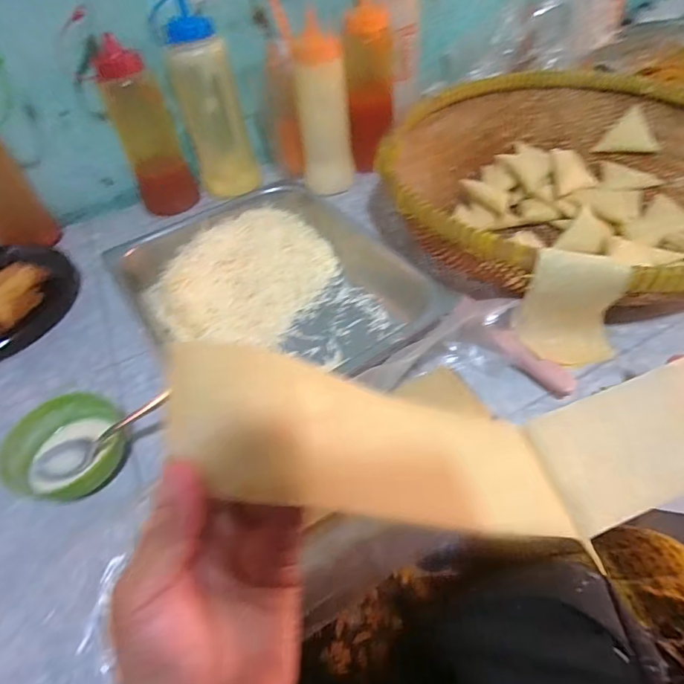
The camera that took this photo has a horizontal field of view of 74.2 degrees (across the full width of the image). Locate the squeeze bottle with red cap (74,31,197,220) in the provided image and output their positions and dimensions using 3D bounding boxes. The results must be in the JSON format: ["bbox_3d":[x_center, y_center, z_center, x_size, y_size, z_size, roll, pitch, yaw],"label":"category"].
[{"bbox_3d":[-0.282,-0.286,0.639,0.074,0.212,0.073,28,57,28],"label":"squeeze bottle with red cap"}]

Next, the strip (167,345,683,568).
[{"bbox_3d":[0.102,0.049,0.238,0.361,0.061,0.080,5,45,-20],"label":"strip"}]

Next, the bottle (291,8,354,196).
[{"bbox_3d":[-0.026,-0.312,0.632,0.073,0.189,0.063,-8,48,-1],"label":"bottle"}]

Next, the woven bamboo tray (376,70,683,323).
[{"bbox_3d":[0.293,-0.204,0.552,0.373,0.094,0.407,-34,53,-22],"label":"woven bamboo tray"}]

